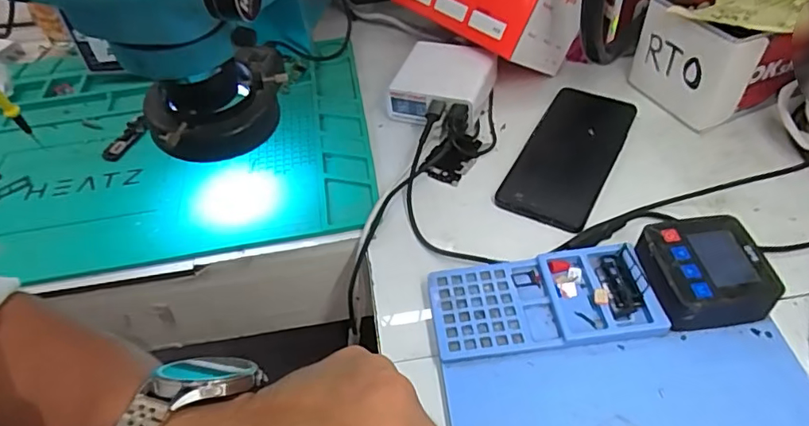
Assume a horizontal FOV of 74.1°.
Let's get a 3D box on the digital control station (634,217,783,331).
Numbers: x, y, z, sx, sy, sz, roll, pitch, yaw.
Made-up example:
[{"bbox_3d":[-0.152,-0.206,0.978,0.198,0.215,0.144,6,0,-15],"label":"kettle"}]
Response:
[{"bbox_3d":[0.202,0.042,0.369,0.075,0.038,0.070,-8,49,-1],"label":"digital control station"}]

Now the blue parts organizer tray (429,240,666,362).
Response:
[{"bbox_3d":[0.093,0.062,0.370,0.147,0.019,0.070,-8,49,-1],"label":"blue parts organizer tray"}]

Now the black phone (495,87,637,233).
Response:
[{"bbox_3d":[0.151,-0.056,0.483,0.075,0.011,0.176,21,54,22],"label":"black phone"}]

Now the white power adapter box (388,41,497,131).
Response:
[{"bbox_3d":[0.037,-0.128,0.531,0.090,0.040,0.093,17,53,19],"label":"white power adapter box"}]

